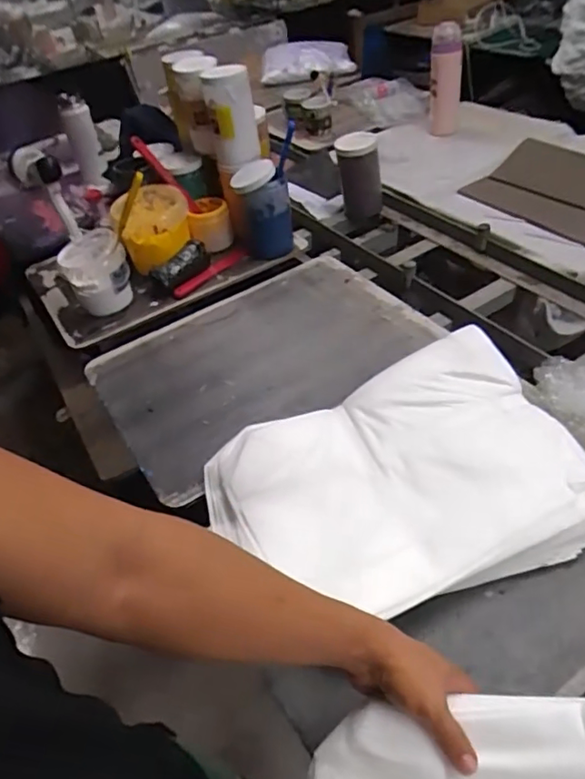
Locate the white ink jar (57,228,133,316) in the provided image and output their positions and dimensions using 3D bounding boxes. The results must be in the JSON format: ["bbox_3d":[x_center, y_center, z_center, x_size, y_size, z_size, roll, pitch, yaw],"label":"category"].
[{"bbox_3d":[-0.401,-0.241,1.166,0.123,0.122,0.151,-19,44,-12],"label":"white ink jar"}]

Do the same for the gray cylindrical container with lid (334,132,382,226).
[{"bbox_3d":[0.156,-0.502,1.319,0.104,0.166,0.109,-2,43,7],"label":"gray cylindrical container with lid"}]

